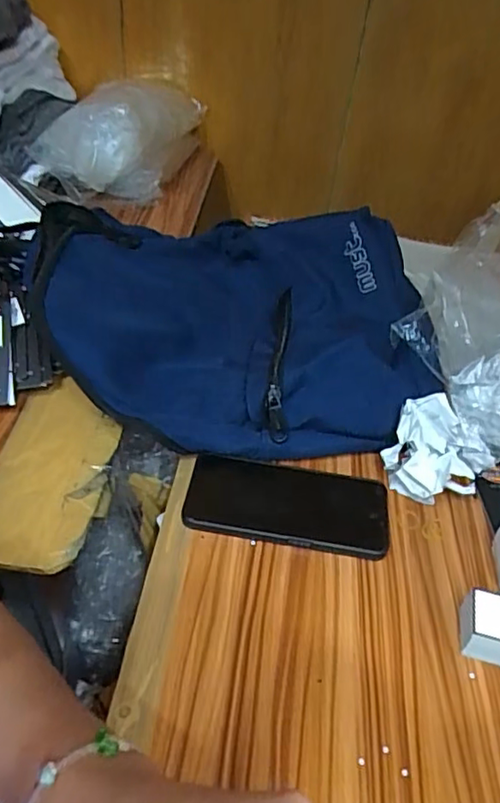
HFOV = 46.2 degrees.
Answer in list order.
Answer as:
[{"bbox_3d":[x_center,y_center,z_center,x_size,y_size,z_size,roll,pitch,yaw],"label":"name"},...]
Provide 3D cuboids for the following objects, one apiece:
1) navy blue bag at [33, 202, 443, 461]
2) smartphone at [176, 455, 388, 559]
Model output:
[{"bbox_3d":[-0.022,-0.091,0.619,0.369,0.110,0.321,-1,42,-9],"label":"navy blue bag"},{"bbox_3d":[0.032,0.088,0.503,0.170,0.012,0.079,9,42,2],"label":"smartphone"}]

